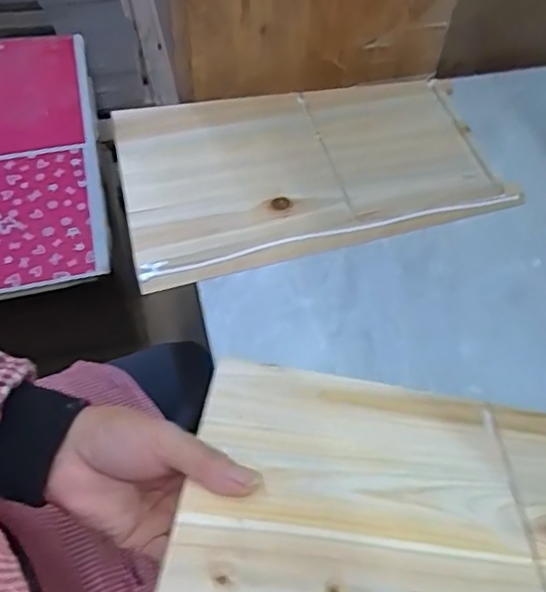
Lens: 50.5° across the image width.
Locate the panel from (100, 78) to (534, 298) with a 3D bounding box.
[{"bbox_3d":[0.032,-0.131,0.574,0.351,0.022,0.207,-13,57,-10],"label":"panel"}]

